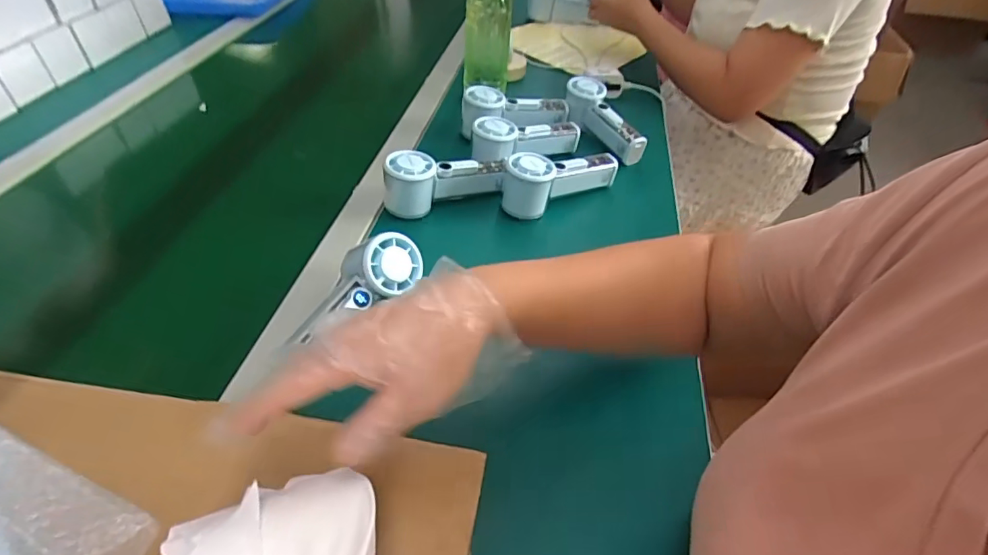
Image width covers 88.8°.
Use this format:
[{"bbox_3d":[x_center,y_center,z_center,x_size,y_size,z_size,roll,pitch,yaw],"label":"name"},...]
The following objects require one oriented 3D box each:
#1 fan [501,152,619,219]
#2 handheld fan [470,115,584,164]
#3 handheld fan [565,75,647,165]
[{"bbox_3d":[0.079,-0.124,0.599,0.150,0.058,0.051,-28,52,-28],"label":"fan"},{"bbox_3d":[0.044,-0.178,0.651,0.164,0.045,0.054,-11,45,-31],"label":"handheld fan"},{"bbox_3d":[0.152,-0.223,0.706,0.053,0.057,0.143,-16,47,-18],"label":"handheld fan"}]

